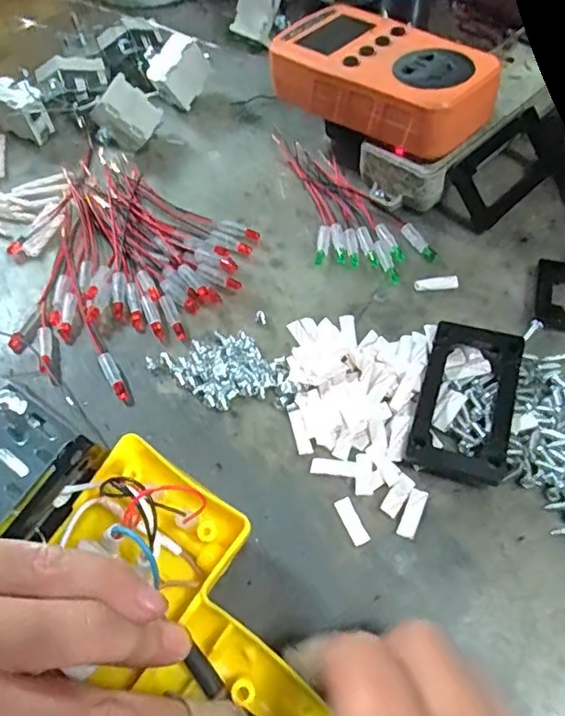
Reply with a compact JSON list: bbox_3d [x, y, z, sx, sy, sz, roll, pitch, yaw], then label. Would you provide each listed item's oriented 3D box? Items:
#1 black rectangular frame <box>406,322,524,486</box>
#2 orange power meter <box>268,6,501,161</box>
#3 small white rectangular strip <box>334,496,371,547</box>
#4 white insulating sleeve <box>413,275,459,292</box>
[{"bbox_3d":[0.083,0.019,0.256,0.041,0.012,0.074,14,60,12],"label":"black rectangular frame"},{"bbox_3d":[0.054,-0.158,0.319,0.124,0.034,0.059,37,67,23],"label":"orange power meter"},{"bbox_3d":[0.029,0.068,0.235,0.007,0.004,0.019,-24,60,-11],"label":"small white rectangular strip"},{"bbox_3d":[0.081,-0.039,0.299,0.023,0.004,0.007,-7,58,-1],"label":"white insulating sleeve"}]

